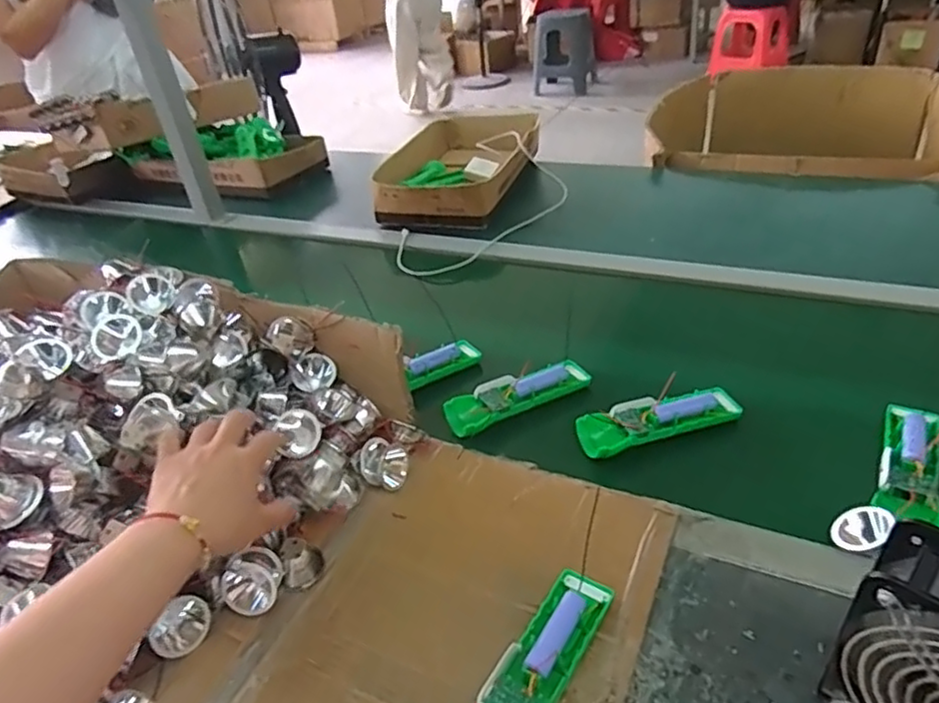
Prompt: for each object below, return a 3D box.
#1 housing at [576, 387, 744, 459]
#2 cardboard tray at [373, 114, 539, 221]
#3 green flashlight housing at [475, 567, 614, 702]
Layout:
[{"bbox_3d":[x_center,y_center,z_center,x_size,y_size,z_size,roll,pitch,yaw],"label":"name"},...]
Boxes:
[{"bbox_3d":[0.190,0.066,0.642,0.163,0.021,0.051,-12,36,-8],"label":"housing"},{"bbox_3d":[-0.016,-0.352,1.190,0.248,0.079,0.382,5,38,17],"label":"cardboard tray"},{"bbox_3d":[0.045,0.225,0.448,0.047,0.028,0.162,18,42,29],"label":"green flashlight housing"}]

